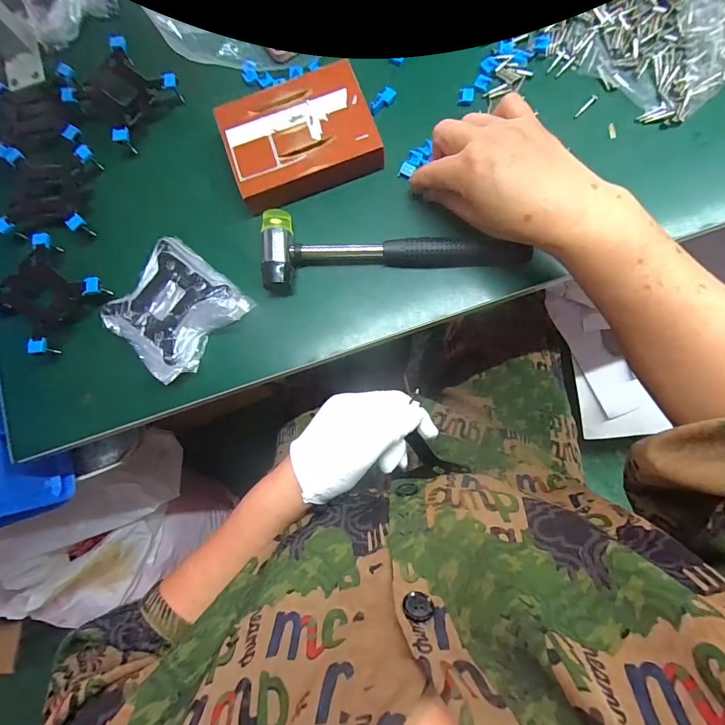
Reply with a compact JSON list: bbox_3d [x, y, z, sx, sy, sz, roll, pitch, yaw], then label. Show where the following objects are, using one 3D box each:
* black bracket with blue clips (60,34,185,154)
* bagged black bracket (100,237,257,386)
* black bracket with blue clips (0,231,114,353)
[{"bbox_3d":[-0.246,-0.276,0.395,0.086,0.023,0.085,39,85,4],"label":"black bracket with blue clips"},{"bbox_3d":[-0.173,-0.047,0.355,0.103,0.019,0.103,38,85,4],"label":"bagged black bracket"},{"bbox_3d":[-0.306,-0.068,0.367,0.098,0.028,0.087,39,85,4],"label":"black bracket with blue clips"}]

